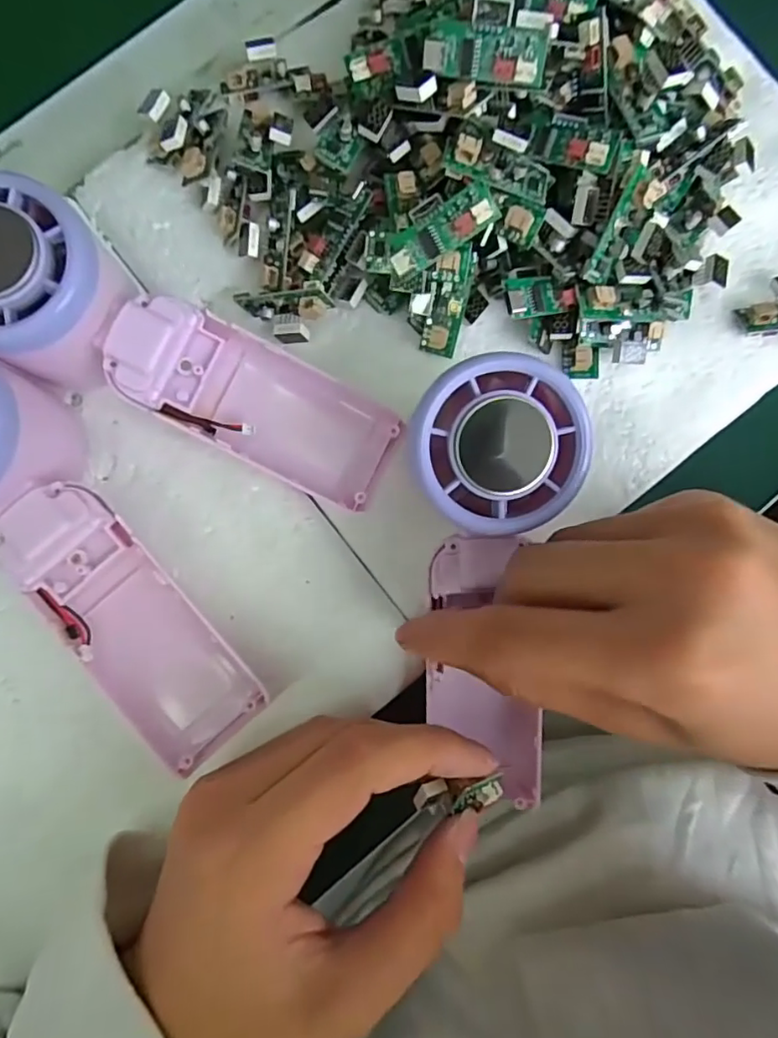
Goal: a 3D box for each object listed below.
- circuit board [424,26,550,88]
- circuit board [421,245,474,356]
[{"bbox_3d":[0.032,-0.153,0.188,0.040,0.004,0.015,10,129,12],"label":"circuit board"},{"bbox_3d":[0.023,-0.083,0.219,0.014,0.010,0.040,12,123,-1],"label":"circuit board"}]

